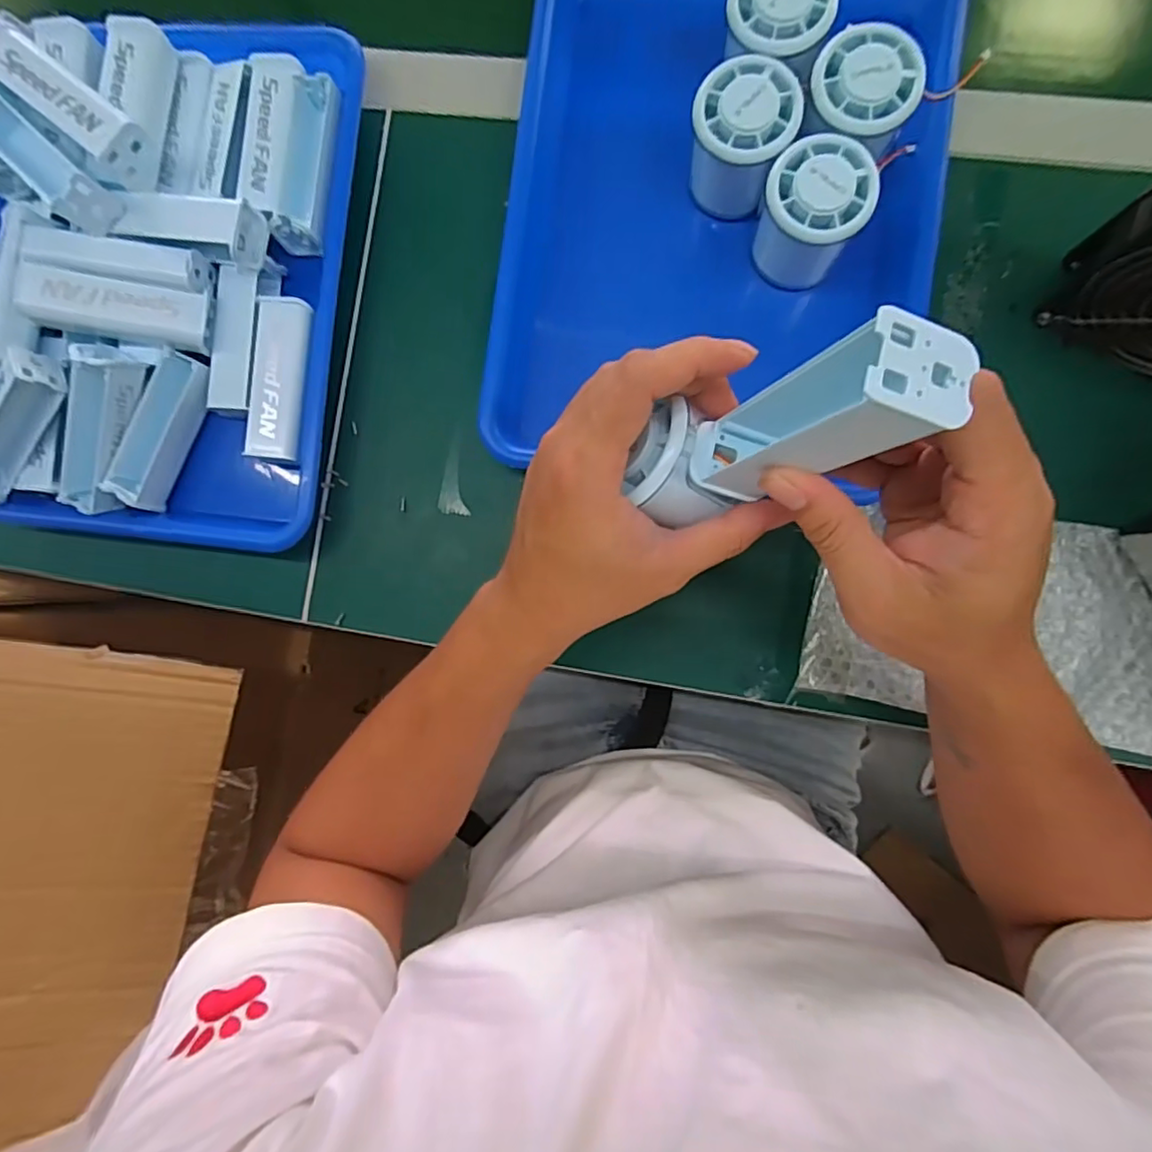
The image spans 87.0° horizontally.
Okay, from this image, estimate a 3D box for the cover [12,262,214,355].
[{"bbox_3d":[-0.279,-0.163,0.370,0.104,0.025,0.031,7,88,-8],"label":"cover"}]

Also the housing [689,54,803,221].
[{"bbox_3d":[0.094,-0.246,0.351,0.054,0.057,0.058,0,87,5],"label":"housing"}]

